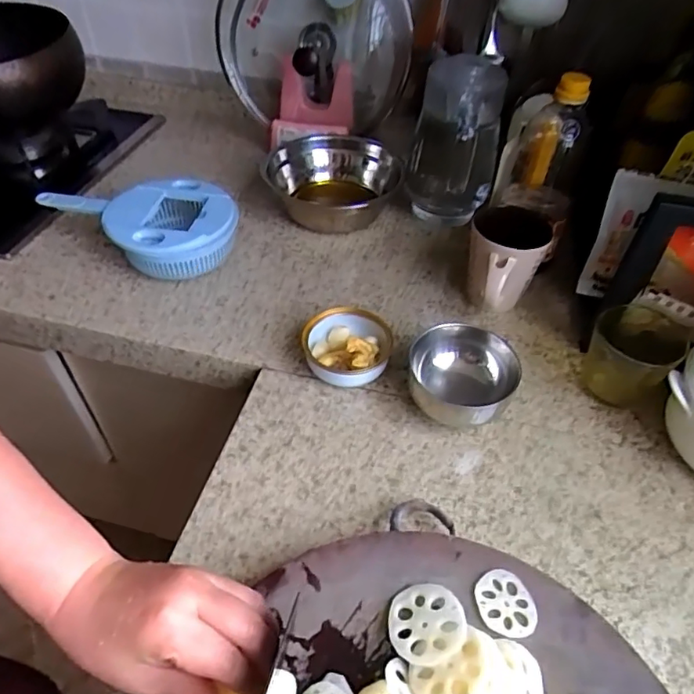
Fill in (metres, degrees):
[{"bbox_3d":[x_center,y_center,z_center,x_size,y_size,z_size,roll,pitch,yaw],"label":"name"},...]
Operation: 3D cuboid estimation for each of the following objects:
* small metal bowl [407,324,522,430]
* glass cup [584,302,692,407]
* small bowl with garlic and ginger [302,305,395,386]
[{"bbox_3d":[0.119,0.034,0.571,0.107,0.076,0.103,2,46,-2],"label":"small metal bowl"},{"bbox_3d":[0.306,0.010,0.593,0.083,0.094,0.076,2,46,-2],"label":"glass cup"},{"bbox_3d":[-0.001,0.001,0.612,0.097,0.049,0.102,2,46,-2],"label":"small bowl with garlic and ginger"}]

